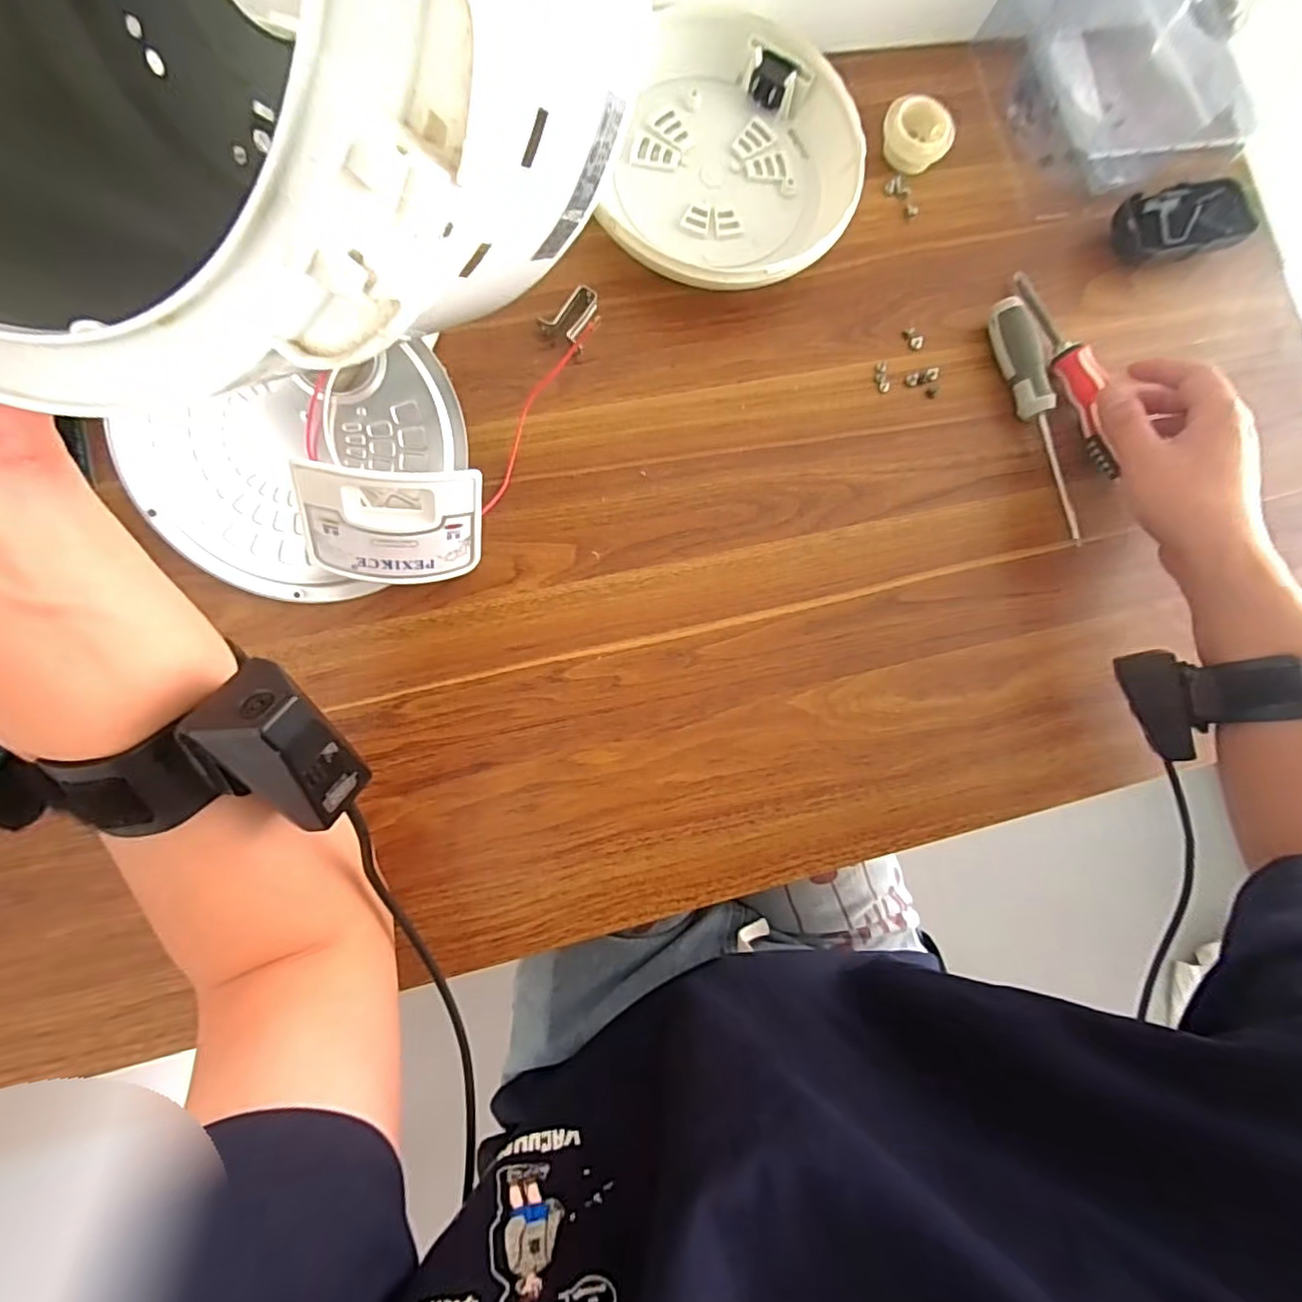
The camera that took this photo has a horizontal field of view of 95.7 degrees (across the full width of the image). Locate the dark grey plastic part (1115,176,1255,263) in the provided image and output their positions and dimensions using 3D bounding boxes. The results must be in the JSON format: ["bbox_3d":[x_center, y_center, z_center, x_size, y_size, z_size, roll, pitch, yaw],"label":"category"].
[{"bbox_3d":[0.441,-0.352,0.484,0.137,0.027,0.056,-19,86,-8],"label":"dark grey plastic part"}]

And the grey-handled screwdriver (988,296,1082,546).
[{"bbox_3d":[0.292,-0.173,0.444,0.026,0.024,0.187,-15,85,-7],"label":"grey-handled screwdriver"}]

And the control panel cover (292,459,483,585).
[{"bbox_3d":[-0.151,-0.072,0.349,0.097,0.072,0.012,-1,40,-18],"label":"control panel cover"}]

